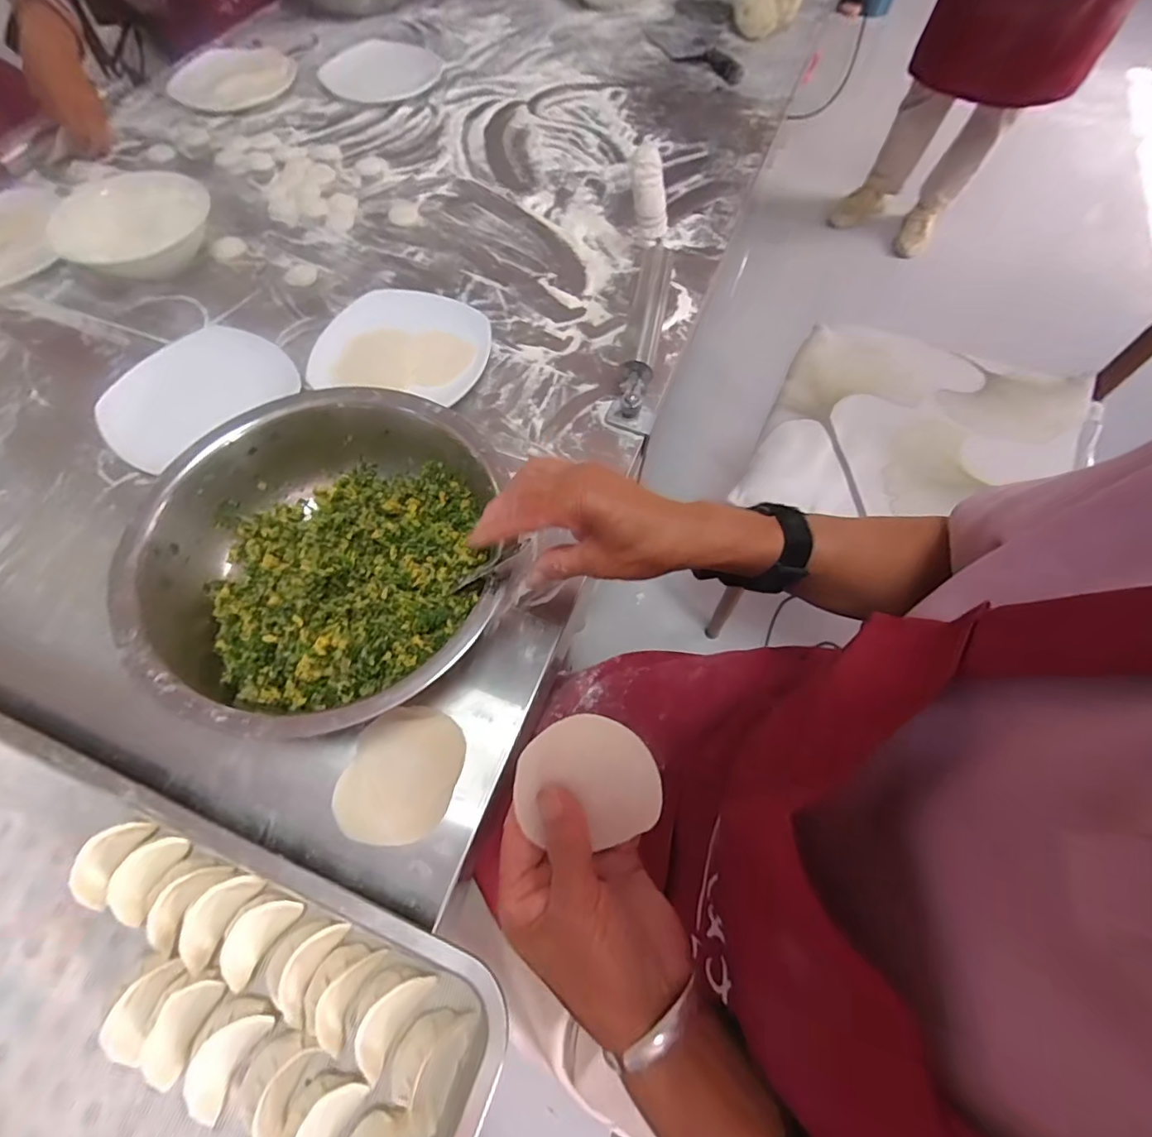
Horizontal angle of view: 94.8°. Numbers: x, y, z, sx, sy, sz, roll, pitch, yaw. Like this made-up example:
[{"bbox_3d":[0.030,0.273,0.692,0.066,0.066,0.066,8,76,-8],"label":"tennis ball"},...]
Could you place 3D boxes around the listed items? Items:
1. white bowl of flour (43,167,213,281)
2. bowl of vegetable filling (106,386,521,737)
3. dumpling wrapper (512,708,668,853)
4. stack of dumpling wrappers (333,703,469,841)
[{"bbox_3d":[-0.539,-0.420,0.659,0.167,0.065,0.137,-26,65,-14],"label":"white bowl of flour"},{"bbox_3d":[-0.193,-0.006,0.428,0.268,0.091,0.271,0,61,-1],"label":"bowl of vegetable filling"},{"bbox_3d":[0.007,0.114,0.285,0.077,0.012,0.065,14,93,6],"label":"dumpling wrapper"},{"bbox_3d":[-0.129,0.153,0.396,0.078,0.015,0.095,16,62,8],"label":"stack of dumpling wrappers"}]

